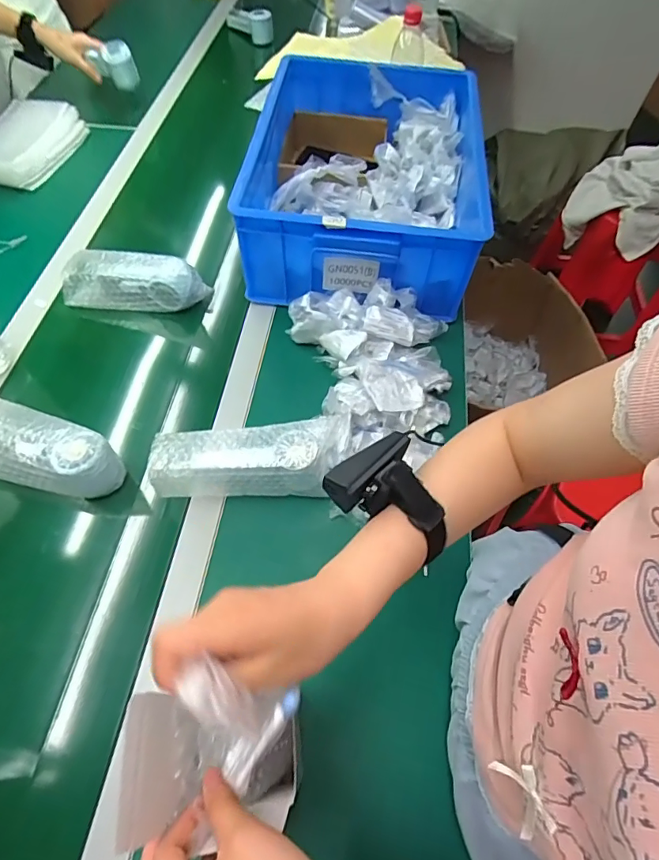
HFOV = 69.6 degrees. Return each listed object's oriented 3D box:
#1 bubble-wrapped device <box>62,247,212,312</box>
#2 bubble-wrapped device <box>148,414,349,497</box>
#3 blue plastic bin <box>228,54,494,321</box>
[{"bbox_3d":[-0.301,-0.228,0.726,0.206,0.074,0.075,10,60,5],"label":"bubble-wrapped device"},{"bbox_3d":[-0.088,0.033,0.564,0.228,0.071,0.087,-6,60,-5],"label":"bubble-wrapped device"},{"bbox_3d":[0.065,-0.404,0.780,0.361,0.154,0.470,7,60,3],"label":"blue plastic bin"}]

